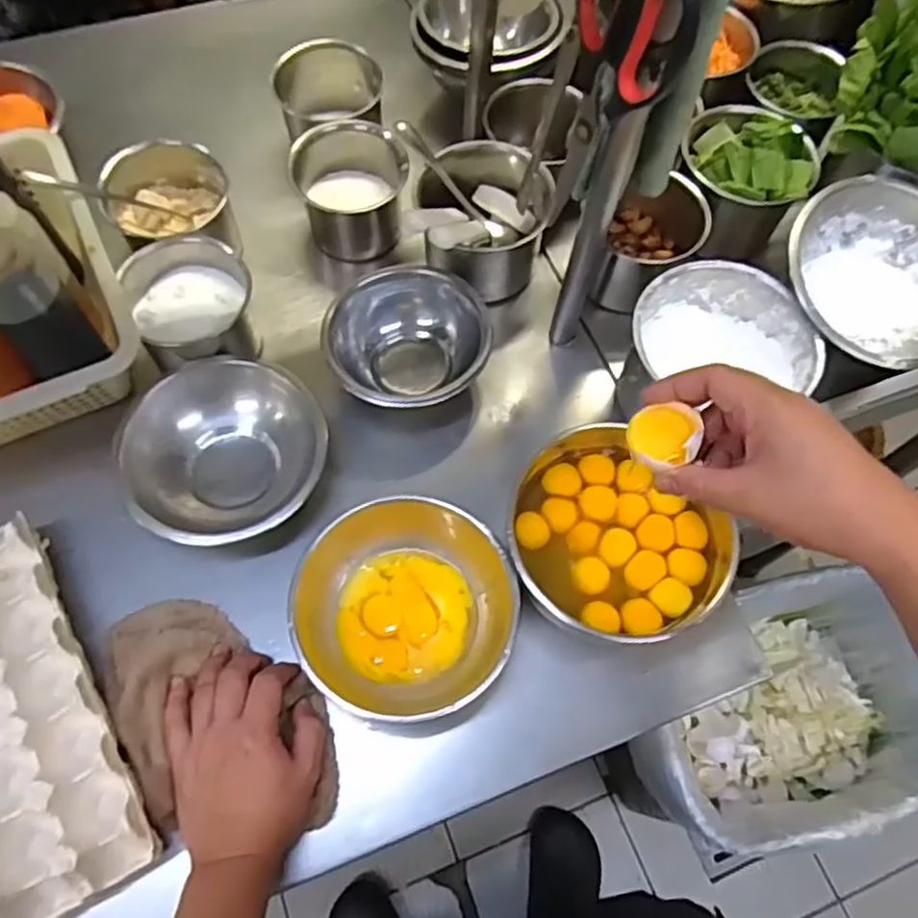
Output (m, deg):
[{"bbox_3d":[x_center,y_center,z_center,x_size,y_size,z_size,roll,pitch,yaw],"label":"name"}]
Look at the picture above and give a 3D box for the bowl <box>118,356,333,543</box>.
[{"bbox_3d":[-0.205,-0.004,0.613,0.169,0.078,0.163,0,66,-1],"label":"bowl"}]

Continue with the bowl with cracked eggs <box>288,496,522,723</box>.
[{"bbox_3d":[-0.037,0.116,0.552,0.159,0.071,0.149,0,66,-1],"label":"bowl with cracked eggs"}]

